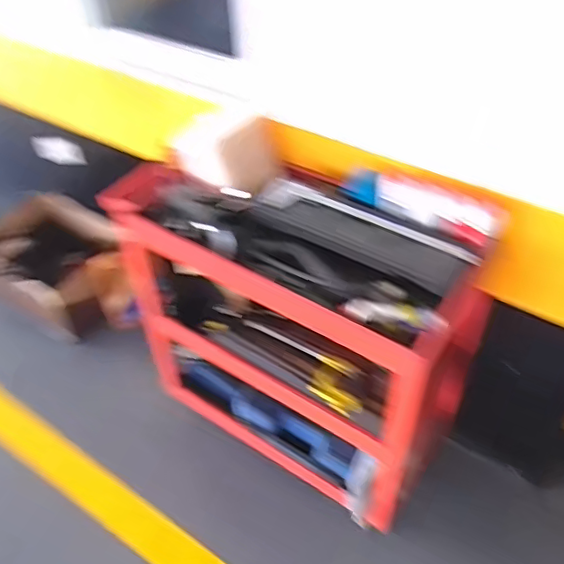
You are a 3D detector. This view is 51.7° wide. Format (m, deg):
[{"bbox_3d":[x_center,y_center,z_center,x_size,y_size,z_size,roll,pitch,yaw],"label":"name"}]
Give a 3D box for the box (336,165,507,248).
[{"bbox_3d":[0.265,-0.154,1.129,0.314,0.073,0.058,26,53,28],"label":"box"}]

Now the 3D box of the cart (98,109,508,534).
[{"bbox_3d":[0.018,0.078,1.382,0.796,0.714,0.385,29,54,29],"label":"cart"}]

